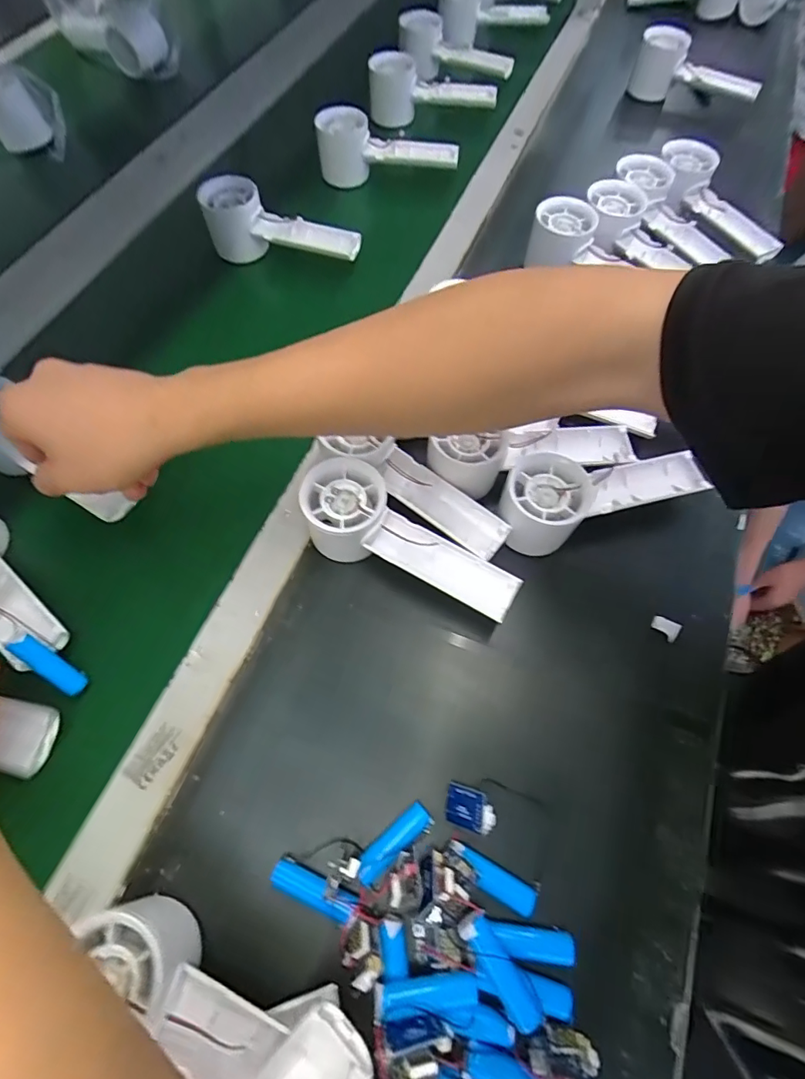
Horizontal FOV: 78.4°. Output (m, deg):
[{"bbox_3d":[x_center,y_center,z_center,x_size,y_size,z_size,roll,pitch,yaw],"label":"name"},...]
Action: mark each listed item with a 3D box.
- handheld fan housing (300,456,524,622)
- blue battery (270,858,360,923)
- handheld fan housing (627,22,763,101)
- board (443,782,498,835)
[{"bbox_3d":[0.006,0.001,0.344,0.157,0.057,0.058,22,66,9],"label":"handheld fan housing"},{"bbox_3d":[-0.049,0.193,0.272,0.047,0.012,0.014,21,66,7],"label":"blue battery"},{"bbox_3d":[0.372,-0.590,0.614,0.159,0.066,0.073,18,66,6],"label":"handheld fan housing"},{"bbox_3d":[0.039,0.155,0.284,0.034,0.004,0.021,-3,67,43],"label":"board"}]

